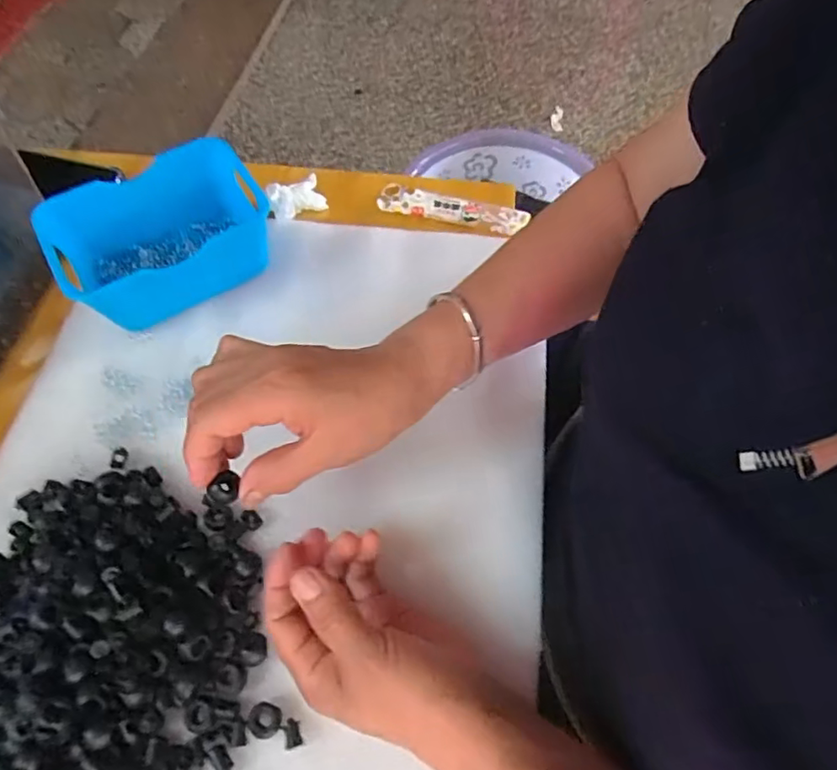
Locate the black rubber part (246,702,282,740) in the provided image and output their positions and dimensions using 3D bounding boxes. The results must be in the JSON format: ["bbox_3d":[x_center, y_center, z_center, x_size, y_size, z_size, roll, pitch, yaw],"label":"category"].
[{"bbox_3d":[-0.085,0.184,0.312,0.018,0.009,0.018,-1,63,1],"label":"black rubber part"}]

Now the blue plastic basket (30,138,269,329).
[{"bbox_3d":[-0.193,-0.105,0.437,0.158,0.077,0.100,-29,66,-12],"label":"blue plastic basket"}]

